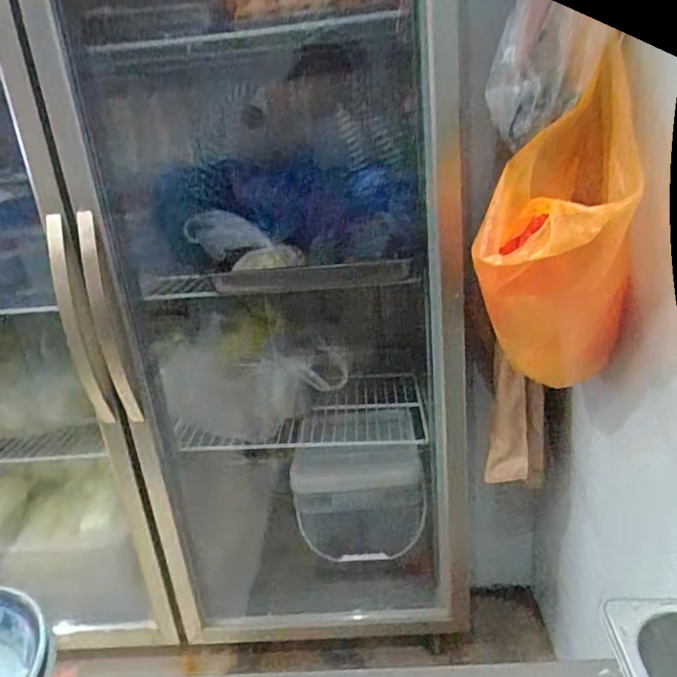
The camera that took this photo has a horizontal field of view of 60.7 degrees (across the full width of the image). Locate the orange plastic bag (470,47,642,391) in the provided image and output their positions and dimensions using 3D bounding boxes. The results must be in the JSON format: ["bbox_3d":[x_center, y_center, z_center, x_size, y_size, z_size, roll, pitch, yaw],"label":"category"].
[{"bbox_3d":[0.279,-0.097,0.726,0.166,0.351,0.290,8,26,31],"label":"orange plastic bag"}]

